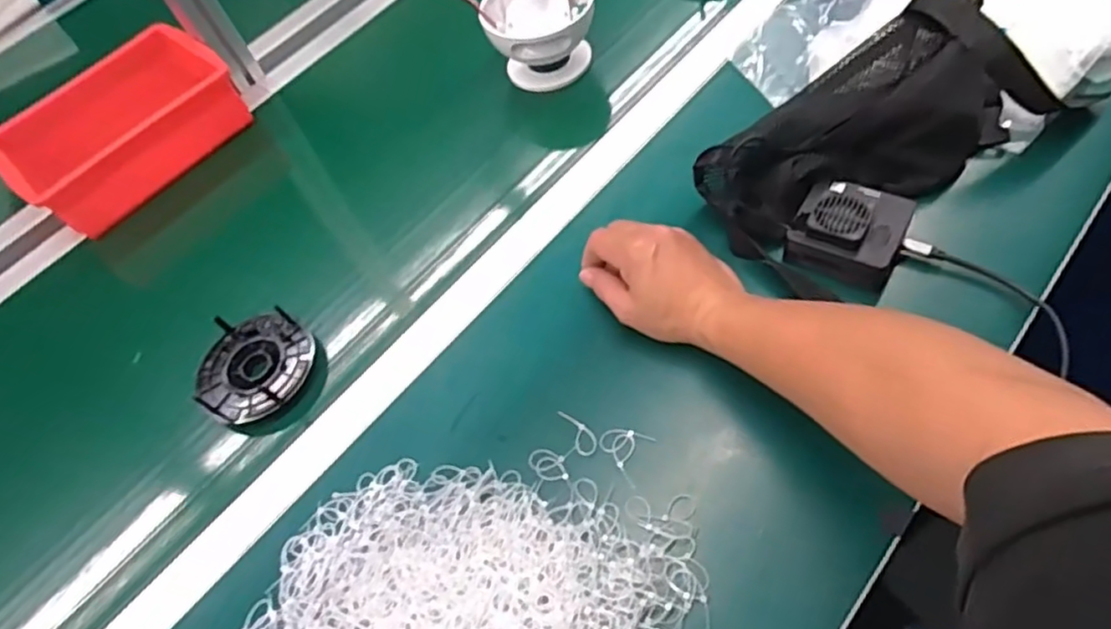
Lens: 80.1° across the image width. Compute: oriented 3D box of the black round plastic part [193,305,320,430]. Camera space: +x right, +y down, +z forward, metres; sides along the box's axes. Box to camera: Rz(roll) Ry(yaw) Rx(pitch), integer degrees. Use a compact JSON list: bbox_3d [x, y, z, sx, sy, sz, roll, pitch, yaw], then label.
[{"bbox_3d":[-0.262,0.044,0.568,0.100,0.021,0.098,-5,56,8],"label":"black round plastic part"}]

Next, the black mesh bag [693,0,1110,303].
[{"bbox_3d":[0.261,-0.153,0.542,0.292,0.086,0.135,-31,58,1],"label":"black mesh bag"}]

